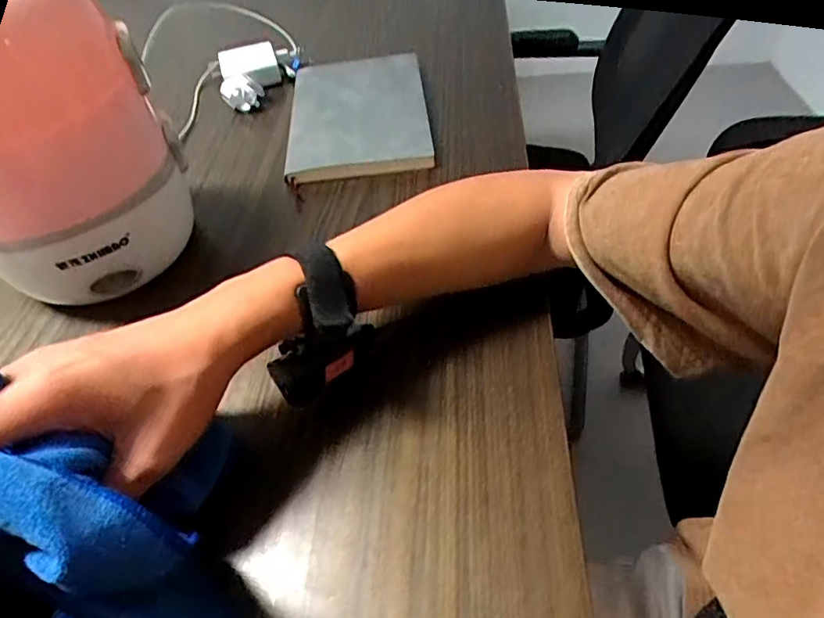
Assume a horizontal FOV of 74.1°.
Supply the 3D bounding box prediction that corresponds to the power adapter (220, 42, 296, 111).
[{"bbox_3d":[-0.188,-0.284,0.660,0.081,0.033,0.123,-13,50,-5],"label":"power adapter"}]

